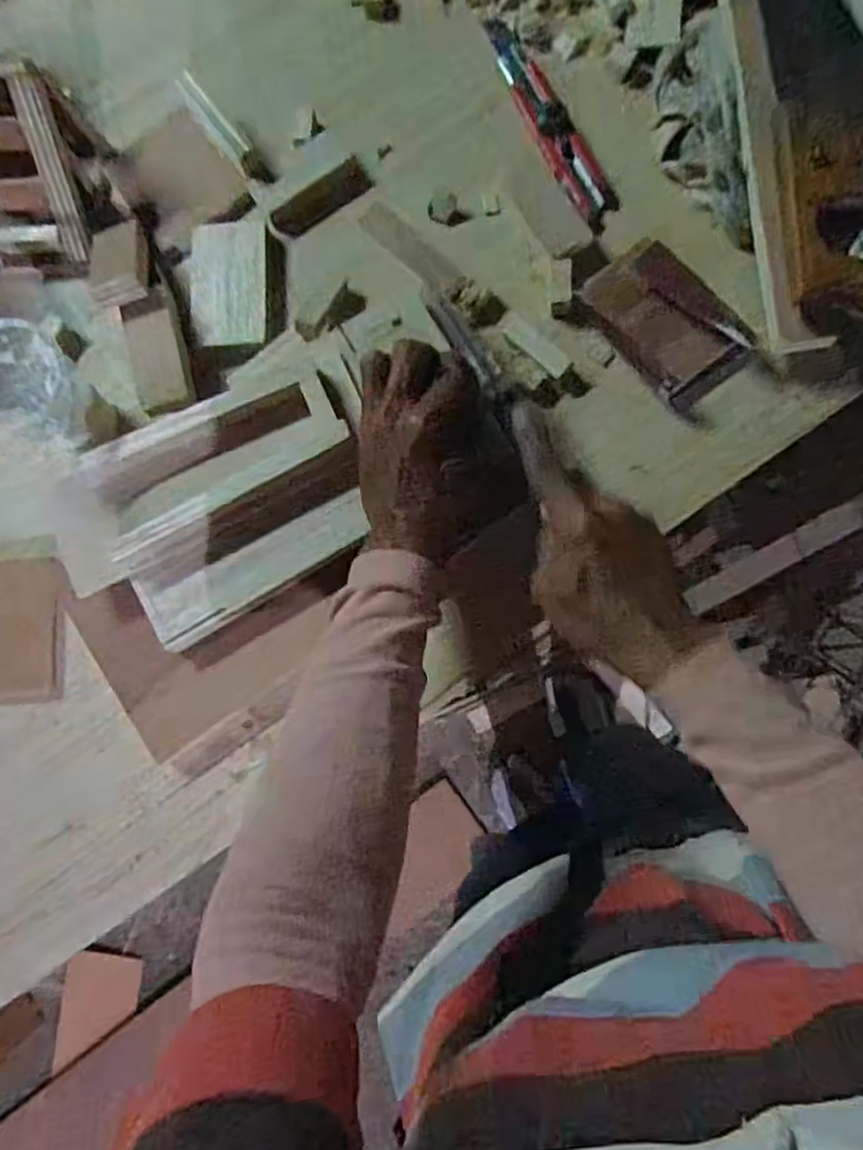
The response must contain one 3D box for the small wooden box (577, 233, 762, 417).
[{"bbox_3d":[0.160,-0.172,0.471,0.065,0.016,0.107,-39,80,-2],"label":"small wooden box"}]

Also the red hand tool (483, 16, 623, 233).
[{"bbox_3d":[0.086,-0.335,0.508,0.034,0.010,0.183,-26,80,0],"label":"red hand tool"}]

